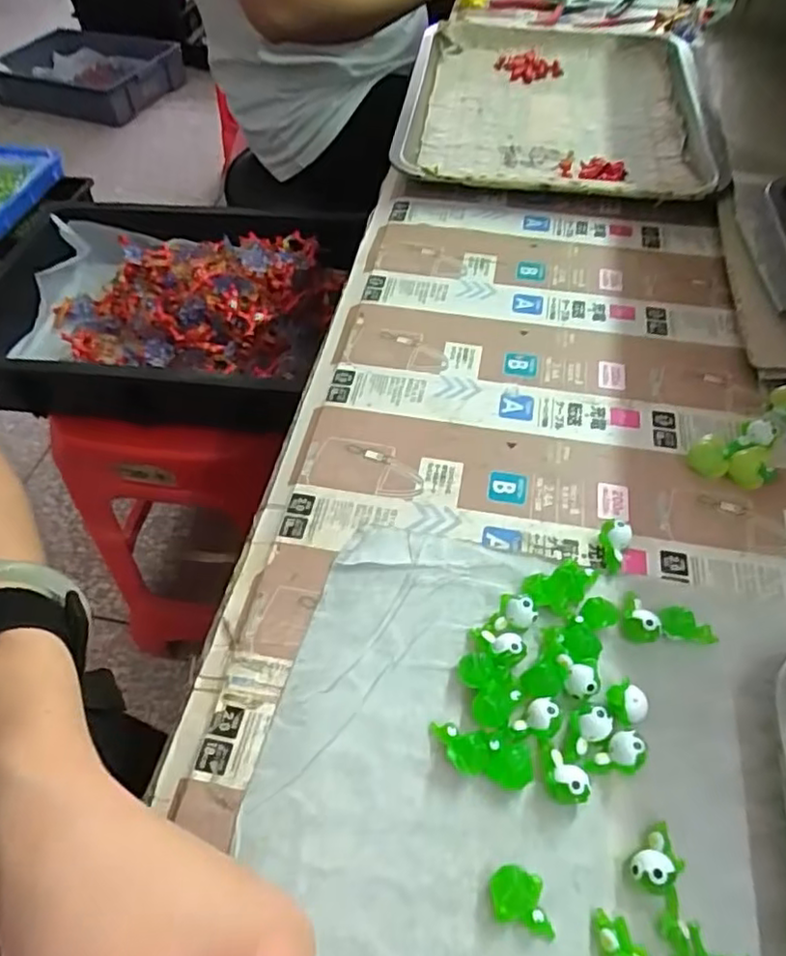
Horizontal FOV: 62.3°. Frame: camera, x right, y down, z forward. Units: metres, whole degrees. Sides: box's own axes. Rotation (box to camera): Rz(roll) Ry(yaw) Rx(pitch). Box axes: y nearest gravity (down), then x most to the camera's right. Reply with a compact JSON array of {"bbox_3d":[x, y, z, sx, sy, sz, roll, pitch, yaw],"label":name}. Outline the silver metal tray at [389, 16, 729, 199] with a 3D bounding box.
[{"bbox_3d":[0.148,-0.340,0.575,0.251,0.038,0.325,6,53,8],"label":"silver metal tray"}]

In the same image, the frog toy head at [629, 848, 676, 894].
[{"bbox_3d":[0.093,0.142,0.235,0.015,0.016,0.013,25,58,21],"label":"frog toy head"}]

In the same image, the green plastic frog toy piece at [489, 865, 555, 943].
[{"bbox_3d":[0.046,0.151,0.232,0.023,0.011,0.017,12,54,12],"label":"green plastic frog toy piece"}]

